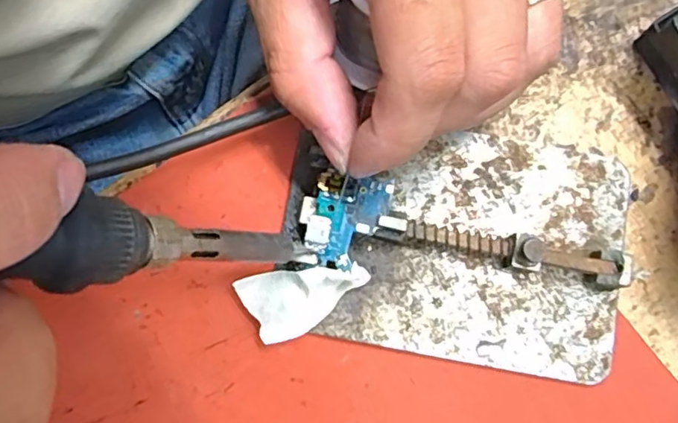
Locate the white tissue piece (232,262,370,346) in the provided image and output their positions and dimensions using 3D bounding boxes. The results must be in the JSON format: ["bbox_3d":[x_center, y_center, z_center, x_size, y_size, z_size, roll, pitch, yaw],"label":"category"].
[{"bbox_3d":[-0.011,0.029,0.195,0.042,0.006,0.022,-13,92,11],"label":"white tissue piece"}]

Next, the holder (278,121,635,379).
[{"bbox_3d":[0.040,0.006,0.204,0.116,0.018,0.088,9,80,1],"label":"holder"}]

